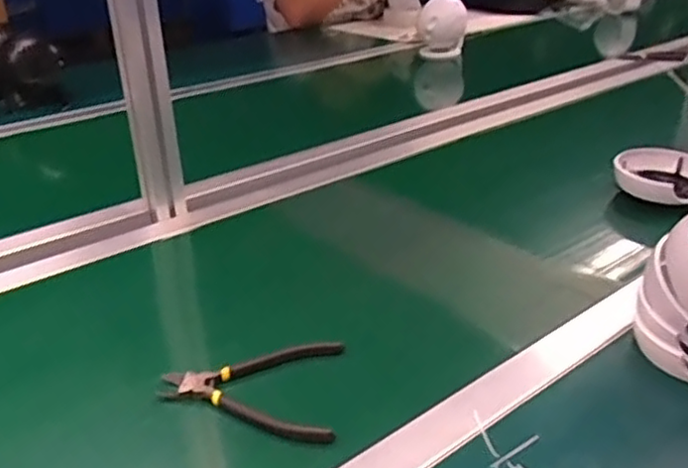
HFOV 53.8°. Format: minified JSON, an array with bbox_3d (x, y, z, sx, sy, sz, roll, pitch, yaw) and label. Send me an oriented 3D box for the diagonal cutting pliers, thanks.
[{"bbox_3d":[-0.074,0.123,0.536,0.139,0.016,0.105,-1,28,1],"label":"diagonal cutting pliers"}]

